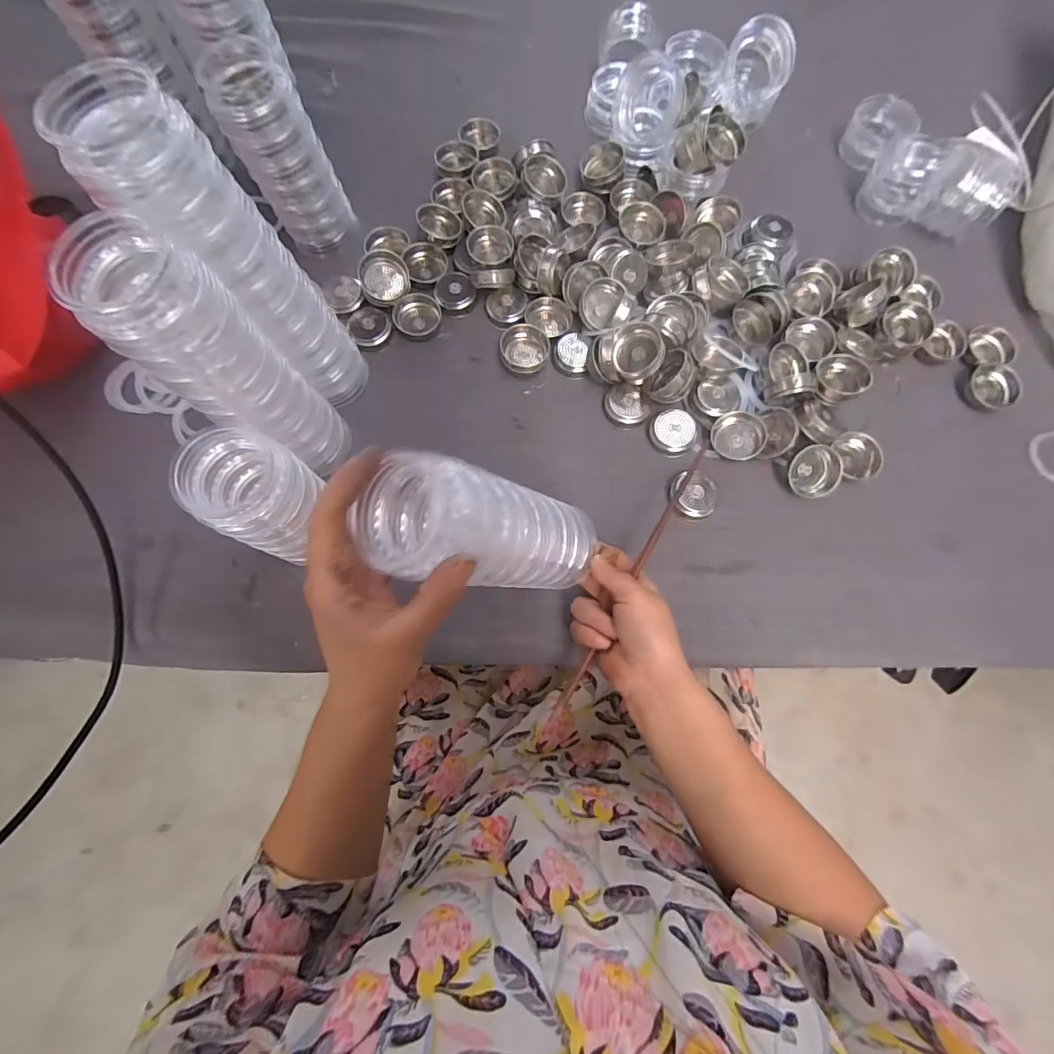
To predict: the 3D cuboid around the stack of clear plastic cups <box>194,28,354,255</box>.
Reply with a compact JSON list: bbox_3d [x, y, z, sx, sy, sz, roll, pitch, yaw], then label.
[{"bbox_3d":[-0.221,-0.341,0.419,0.068,0.125,0.083,-28,77,-8],"label":"stack of clear plastic cups"}]

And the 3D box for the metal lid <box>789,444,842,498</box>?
[{"bbox_3d":[0.250,-0.048,0.408,0.040,0.018,0.045,43,81,9],"label":"metal lid"}]

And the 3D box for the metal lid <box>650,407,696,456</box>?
[{"bbox_3d":[0.133,-0.086,0.421,0.039,0.012,0.039,0,75,-1],"label":"metal lid"}]

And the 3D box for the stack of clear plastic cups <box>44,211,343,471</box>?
[{"bbox_3d":[-0.197,-0.100,0.326,0.069,0.205,0.064,37,77,9],"label":"stack of clear plastic cups"}]

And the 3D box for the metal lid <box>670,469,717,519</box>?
[{"bbox_3d":[0.146,-0.029,0.411,0.038,0.009,0.042,4,74,0],"label":"metal lid"}]

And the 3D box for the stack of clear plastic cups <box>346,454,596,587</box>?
[{"bbox_3d":[-0.013,0.006,0.293,0.058,0.186,0.062,-10,74,36],"label":"stack of clear plastic cups"}]

